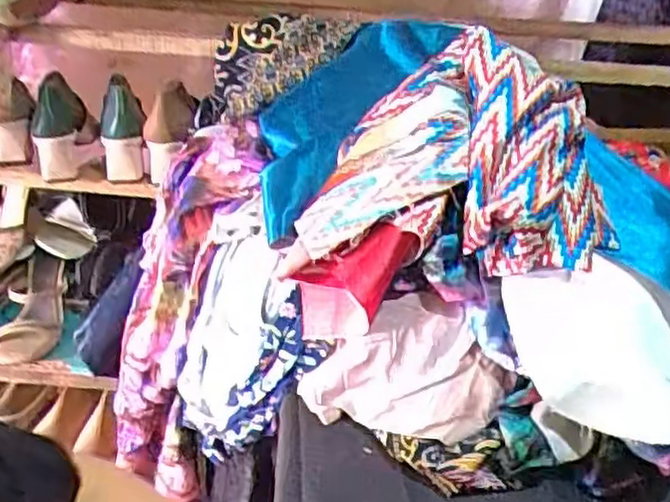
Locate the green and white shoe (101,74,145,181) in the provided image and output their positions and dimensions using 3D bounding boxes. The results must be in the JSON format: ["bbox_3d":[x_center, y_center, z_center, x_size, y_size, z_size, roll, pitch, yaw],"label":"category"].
[{"bbox_3d":[-0.307,-0.181,1.008,0.069,0.095,0.149,-3,74,-10],"label":"green and white shoe"}]

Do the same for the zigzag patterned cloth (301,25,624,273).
[{"bbox_3d":[0.108,-0.101,0.644,0.259,0.060,0.243,2,64,9],"label":"zigzag patterned cloth"}]

